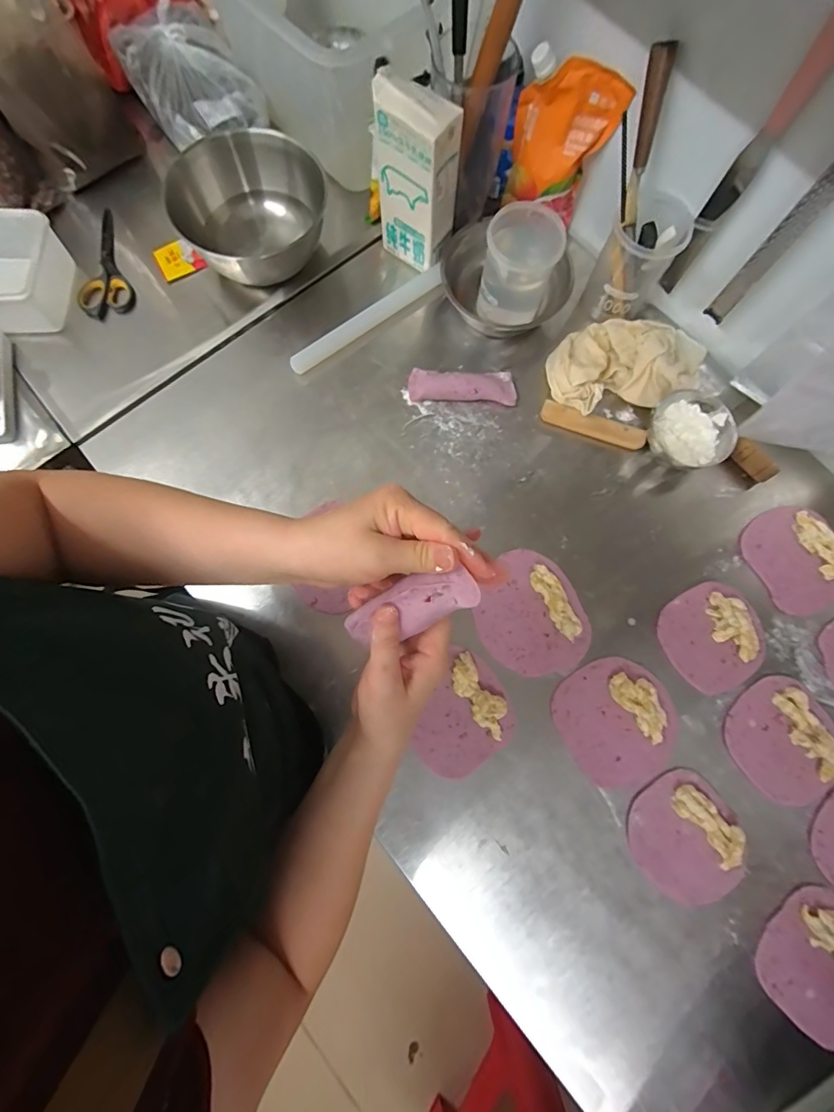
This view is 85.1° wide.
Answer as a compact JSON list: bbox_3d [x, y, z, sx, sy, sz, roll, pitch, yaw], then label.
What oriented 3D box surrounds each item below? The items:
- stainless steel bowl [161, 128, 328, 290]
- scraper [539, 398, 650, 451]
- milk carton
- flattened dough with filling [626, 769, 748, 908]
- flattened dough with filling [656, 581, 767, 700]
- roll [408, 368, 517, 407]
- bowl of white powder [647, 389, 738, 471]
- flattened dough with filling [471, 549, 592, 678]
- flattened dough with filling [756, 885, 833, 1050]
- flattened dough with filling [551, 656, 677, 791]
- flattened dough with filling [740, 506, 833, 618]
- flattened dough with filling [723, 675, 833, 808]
[{"bbox_3d":[-0.233,-0.501,0.673,0.196,0.114,0.195,0,78,0],"label":"stainless steel bowl"},{"bbox_3d":[0.255,-0.188,0.658,0.150,0.014,0.030,21,78,4],"label":"scraper"},{"bbox_3d":[-0.002,-0.510,0.619,0.108,0.196,0.061,38,80,7],"label":"milk carton"},{"bbox_3d":[0.325,0.338,0.535,0.125,0.025,0.128,-40,81,-8],"label":"flattened dough with filling"},{"bbox_3d":[0.390,0.104,0.590,0.127,0.025,0.126,0,78,0],"label":"flattened dough with filling"},{"bbox_3d":[0.067,-0.248,0.665,0.155,0.029,0.044,3,78,0],"label":"roll"},{"bbox_3d":[0.377,-0.171,0.634,0.095,0.059,0.098,0,78,0],"label":"bowl of white powder"},{"bbox_3d":[0.149,0.076,0.598,0.135,0.019,0.164,-23,79,-5],"label":"flattened dough with filling"},{"bbox_3d":[0.471,0.473,0.512,0.134,0.019,0.135,42,81,8],"label":"flattened dough with filling"},{"bbox_3d":[0.255,0.206,0.569,0.146,0.019,0.144,0,78,0],"label":"flattened dough with filling"},{"bbox_3d":[0.520,0.003,0.616,0.111,0.024,0.141,-28,79,-6],"label":"flattened dough with filling"},{"bbox_3d":[0.461,0.233,0.563,0.128,0.016,0.138,0,78,0],"label":"flattened dough with filling"}]

